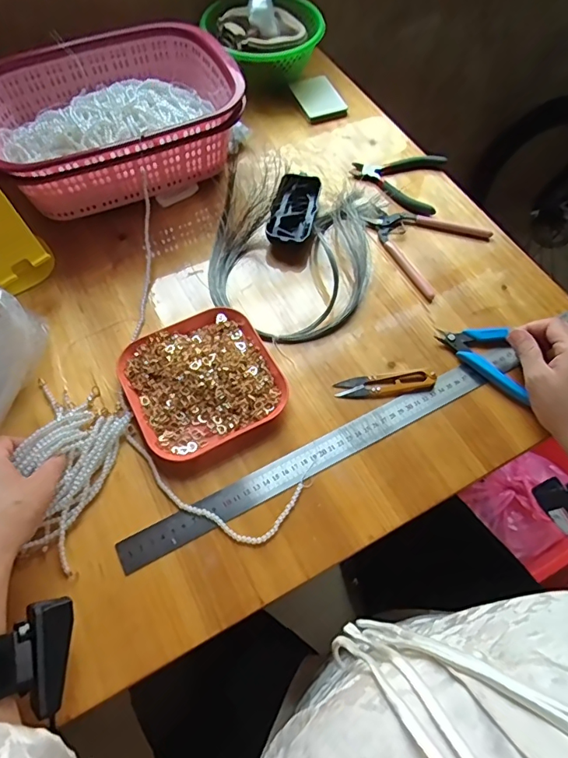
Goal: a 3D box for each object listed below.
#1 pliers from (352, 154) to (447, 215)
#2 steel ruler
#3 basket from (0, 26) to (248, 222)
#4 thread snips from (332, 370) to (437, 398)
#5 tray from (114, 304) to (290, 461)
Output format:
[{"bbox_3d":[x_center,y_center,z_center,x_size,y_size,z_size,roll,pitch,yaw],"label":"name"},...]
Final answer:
[{"bbox_3d":[0.146,-0.263,0.632,0.114,0.017,0.092,14,61,6],"label":"pliers"},{"bbox_3d":[0.048,0.065,0.462,0.421,0.005,0.031,-25,64,-13],"label":"steel ruler"},{"bbox_3d":[-0.214,-0.317,0.602,0.295,0.101,0.217,-27,65,-16],"label":"basket"},{"bbox_3d":[0.103,0.005,0.488,0.100,0.009,0.028,-6,61,-6],"label":"thread snips"},{"bbox_3d":[-0.082,-0.002,0.480,0.145,0.019,0.138,-24,65,-15],"label":"tray"}]

